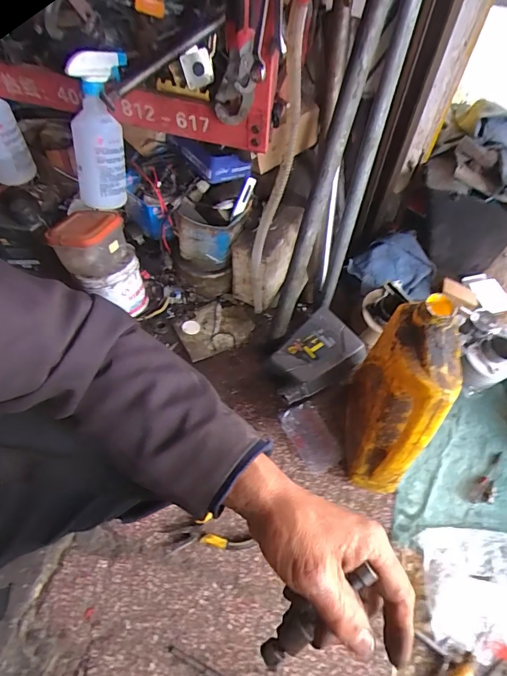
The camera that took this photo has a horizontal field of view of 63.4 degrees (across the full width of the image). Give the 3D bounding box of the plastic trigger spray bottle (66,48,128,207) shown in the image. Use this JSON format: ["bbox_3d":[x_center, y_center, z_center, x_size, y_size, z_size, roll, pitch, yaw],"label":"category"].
[{"bbox_3d":[-0.235,-0.306,0.618,0.071,0.217,0.057,9,28,3],"label":"plastic trigger spray bottle"}]

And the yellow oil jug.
[{"bbox_3d":[0.221,0.102,0.648,0.094,0.302,0.209,15,58,8],"label":"yellow oil jug"}]

